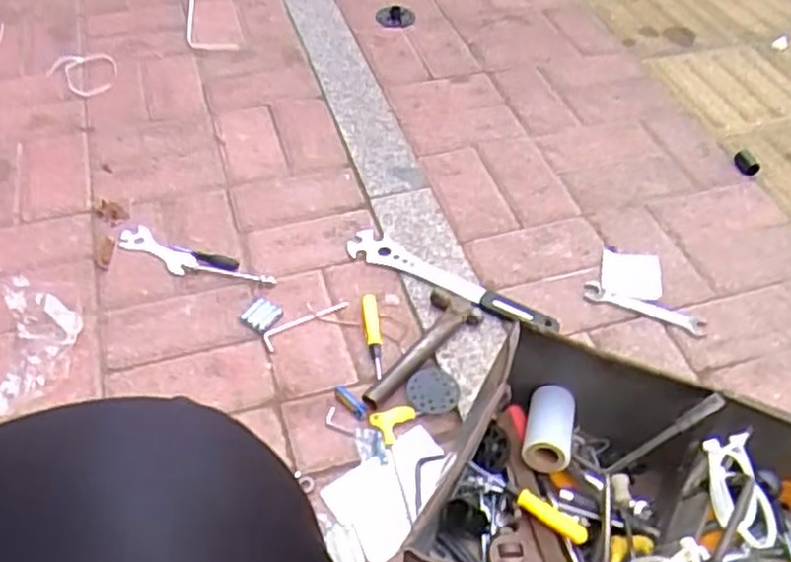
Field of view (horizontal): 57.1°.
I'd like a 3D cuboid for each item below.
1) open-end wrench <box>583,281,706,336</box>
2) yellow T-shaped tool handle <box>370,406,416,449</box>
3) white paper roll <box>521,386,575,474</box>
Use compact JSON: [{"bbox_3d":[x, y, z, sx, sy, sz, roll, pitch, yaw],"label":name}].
[{"bbox_3d":[0.325,0.036,0.954,0.154,0.005,0.030,20,63,10],"label":"open-end wrench"},{"bbox_3d":[0.001,0.164,0.851,0.053,0.012,0.043,-27,53,-22],"label":"yellow T-shaped tool handle"},{"bbox_3d":[0.163,0.157,0.771,0.050,0.049,0.082,10,48,10],"label":"white paper roll"}]

